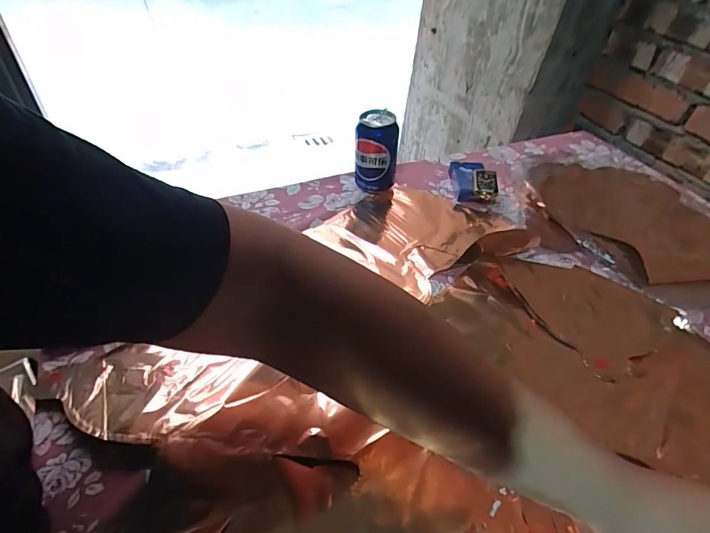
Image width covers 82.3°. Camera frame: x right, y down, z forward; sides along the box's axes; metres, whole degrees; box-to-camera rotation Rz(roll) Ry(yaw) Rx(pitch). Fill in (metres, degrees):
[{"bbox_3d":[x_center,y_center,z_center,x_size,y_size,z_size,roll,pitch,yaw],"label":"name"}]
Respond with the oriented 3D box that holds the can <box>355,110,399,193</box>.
[{"bbox_3d":[0.034,-0.175,0.627,0.061,0.130,0.066,3,44,-3],"label":"can"}]

